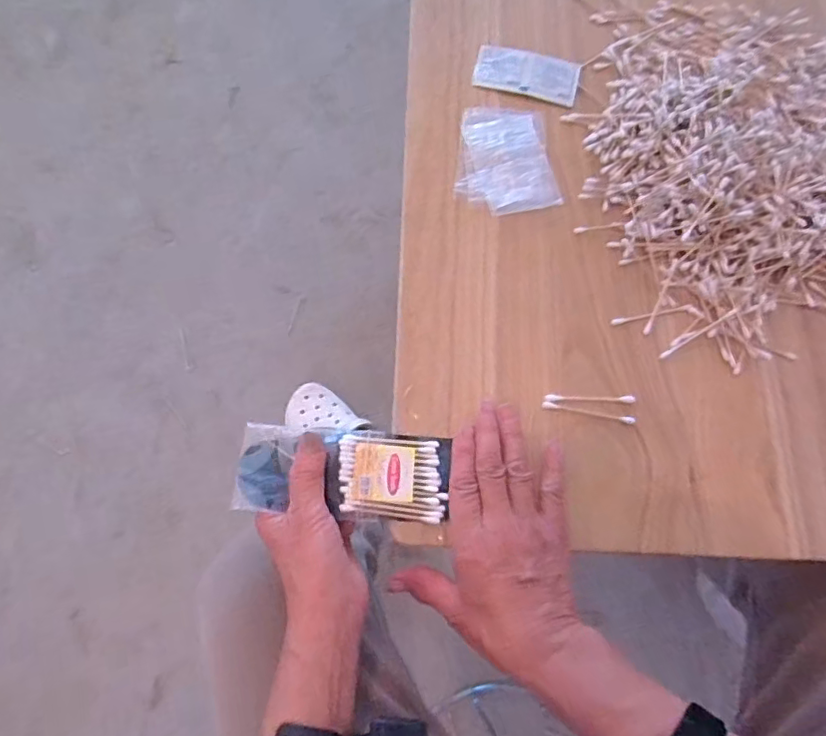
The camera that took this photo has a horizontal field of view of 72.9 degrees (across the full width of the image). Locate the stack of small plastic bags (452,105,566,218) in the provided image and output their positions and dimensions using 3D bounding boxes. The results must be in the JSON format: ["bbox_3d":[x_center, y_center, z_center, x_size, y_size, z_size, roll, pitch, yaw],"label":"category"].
[{"bbox_3d":[0.082,-0.193,0.510,0.088,0.009,0.117,-7,72,-4],"label":"stack of small plastic bags"}]

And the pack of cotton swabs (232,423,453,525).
[{"bbox_3d":[-0.050,0.075,0.404,0.146,0.016,0.063,5,72,-2],"label":"pack of cotton swabs"}]

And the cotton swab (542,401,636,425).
[{"bbox_3d":[0.138,0.035,0.437,0.072,0.004,0.006,10,72,2],"label":"cotton swab"}]

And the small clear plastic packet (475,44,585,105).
[{"bbox_3d":[0.111,-0.287,0.544,0.100,0.009,0.049,15,72,3],"label":"small clear plastic packet"}]

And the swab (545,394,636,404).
[{"bbox_3d":[0.140,0.024,0.441,0.072,0.005,0.007,1,72,-1],"label":"swab"}]

